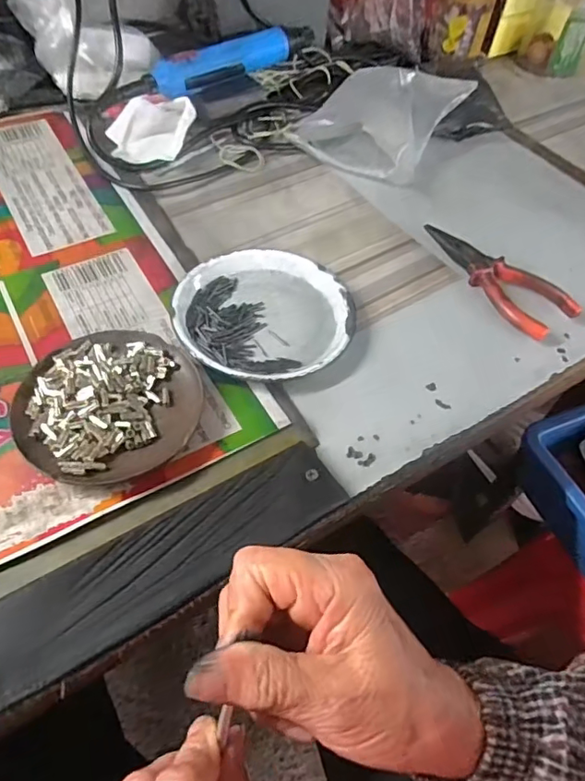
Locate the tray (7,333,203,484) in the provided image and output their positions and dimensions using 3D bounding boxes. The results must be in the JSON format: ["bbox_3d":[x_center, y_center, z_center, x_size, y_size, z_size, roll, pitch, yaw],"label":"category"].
[{"bbox_3d":[-0.116,0.007,0.345,0.111,0.025,0.108,3,53,-4],"label":"tray"}]

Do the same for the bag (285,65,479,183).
[{"bbox_3d":[0.094,-0.287,0.565,0.126,0.049,0.162,29,56,15],"label":"bag"}]

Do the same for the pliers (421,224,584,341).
[{"bbox_3d":[0.172,-0.098,0.453,0.053,0.019,0.141,-23,59,-21],"label":"pliers"}]

